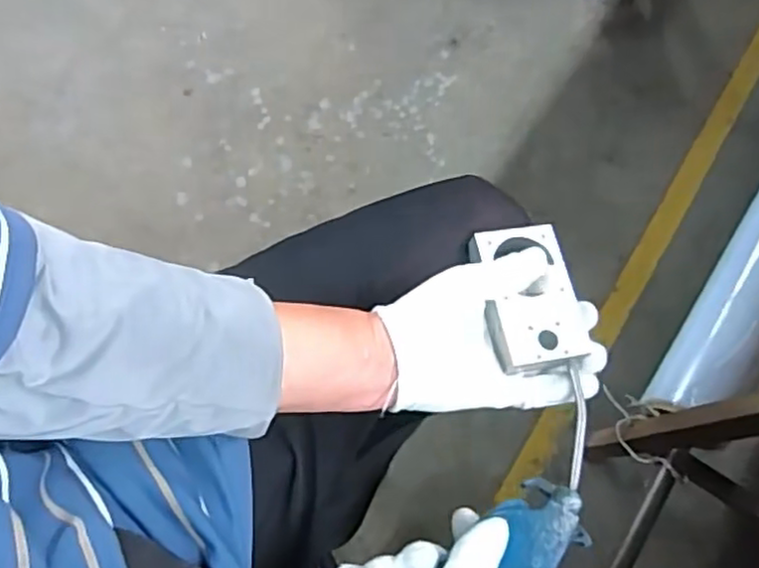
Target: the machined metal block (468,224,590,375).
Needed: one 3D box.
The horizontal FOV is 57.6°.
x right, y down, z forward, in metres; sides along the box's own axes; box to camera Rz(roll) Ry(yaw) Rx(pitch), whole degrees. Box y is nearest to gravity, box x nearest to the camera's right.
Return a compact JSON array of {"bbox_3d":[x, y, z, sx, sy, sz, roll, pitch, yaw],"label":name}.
[{"bbox_3d":[0.104,0.008,0.482,0.063,0.018,0.100,-13,72,-6],"label":"machined metal block"}]

